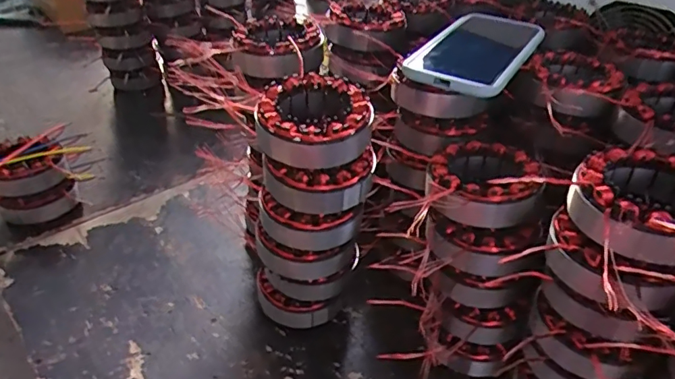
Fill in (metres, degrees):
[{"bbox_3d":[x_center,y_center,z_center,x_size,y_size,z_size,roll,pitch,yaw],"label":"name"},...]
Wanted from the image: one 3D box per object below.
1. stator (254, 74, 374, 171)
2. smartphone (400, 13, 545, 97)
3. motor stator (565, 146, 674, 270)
[{"bbox_3d":[-0.015,-0.053,0.384,0.083,0.039,0.080,5,37,7],"label":"stator"},{"bbox_3d":[0.126,-0.127,0.456,0.087,0.011,0.163,20,41,26],"label":"smartphone"},{"bbox_3d":[0.192,0.011,0.315,0.080,0.033,0.088,0,36,0],"label":"motor stator"}]

